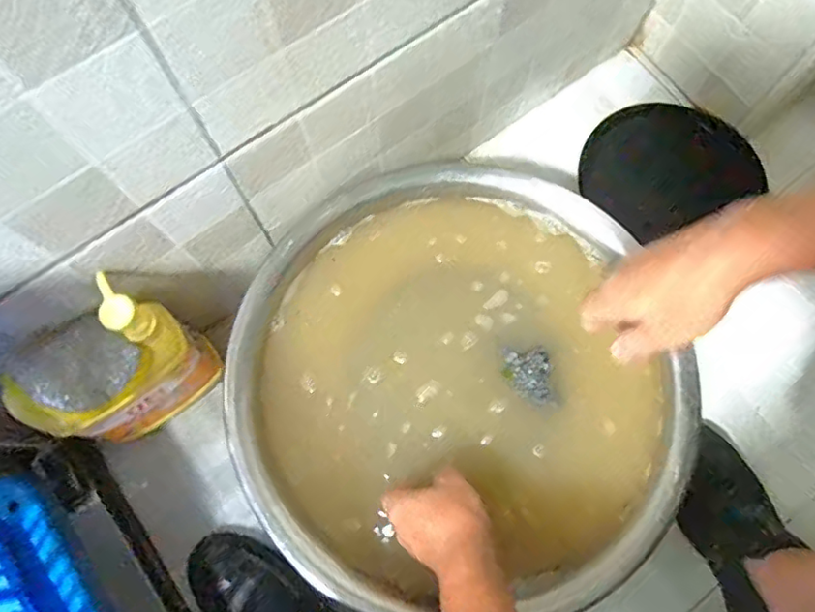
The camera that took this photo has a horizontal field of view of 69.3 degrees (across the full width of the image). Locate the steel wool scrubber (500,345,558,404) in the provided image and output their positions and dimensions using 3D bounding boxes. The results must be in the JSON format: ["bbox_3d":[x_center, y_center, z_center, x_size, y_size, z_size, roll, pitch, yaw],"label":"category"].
[{"bbox_3d":[0.123,0.070,0.596,0.048,0.015,0.059,-4,74,-1],"label":"steel wool scrubber"}]

